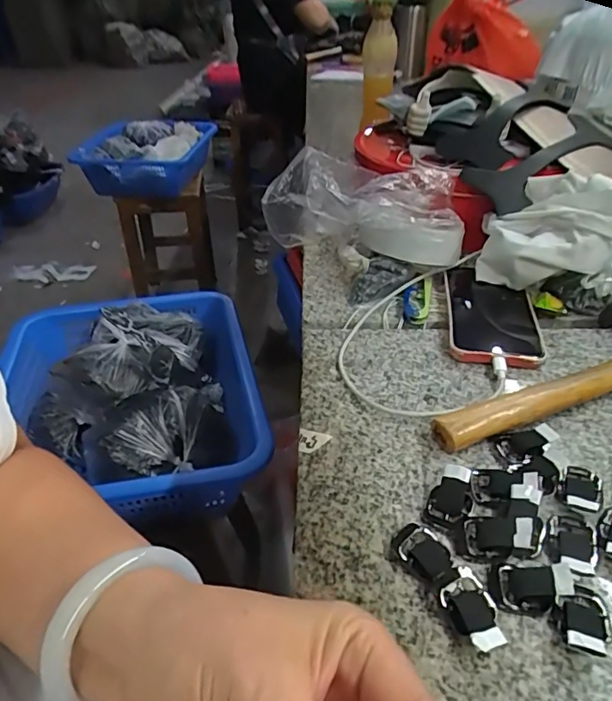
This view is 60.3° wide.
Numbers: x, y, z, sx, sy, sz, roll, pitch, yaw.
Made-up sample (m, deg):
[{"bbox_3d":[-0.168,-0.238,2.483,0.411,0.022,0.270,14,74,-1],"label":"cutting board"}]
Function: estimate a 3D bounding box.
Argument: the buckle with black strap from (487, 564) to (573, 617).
[{"bbox_3d":[0.112,0.118,0.264,0.039,0.010,0.025,6,37,11],"label":"buckle with black strap"}]

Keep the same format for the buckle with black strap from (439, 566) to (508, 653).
[{"bbox_3d":[0.082,0.127,0.257,0.024,0.011,0.037,-15,38,-16],"label":"buckle with black strap"}]

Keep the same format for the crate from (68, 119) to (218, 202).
[{"bbox_3d":[-0.507,-0.641,1.713,0.326,0.154,0.468,3,37,4],"label":"crate"}]

